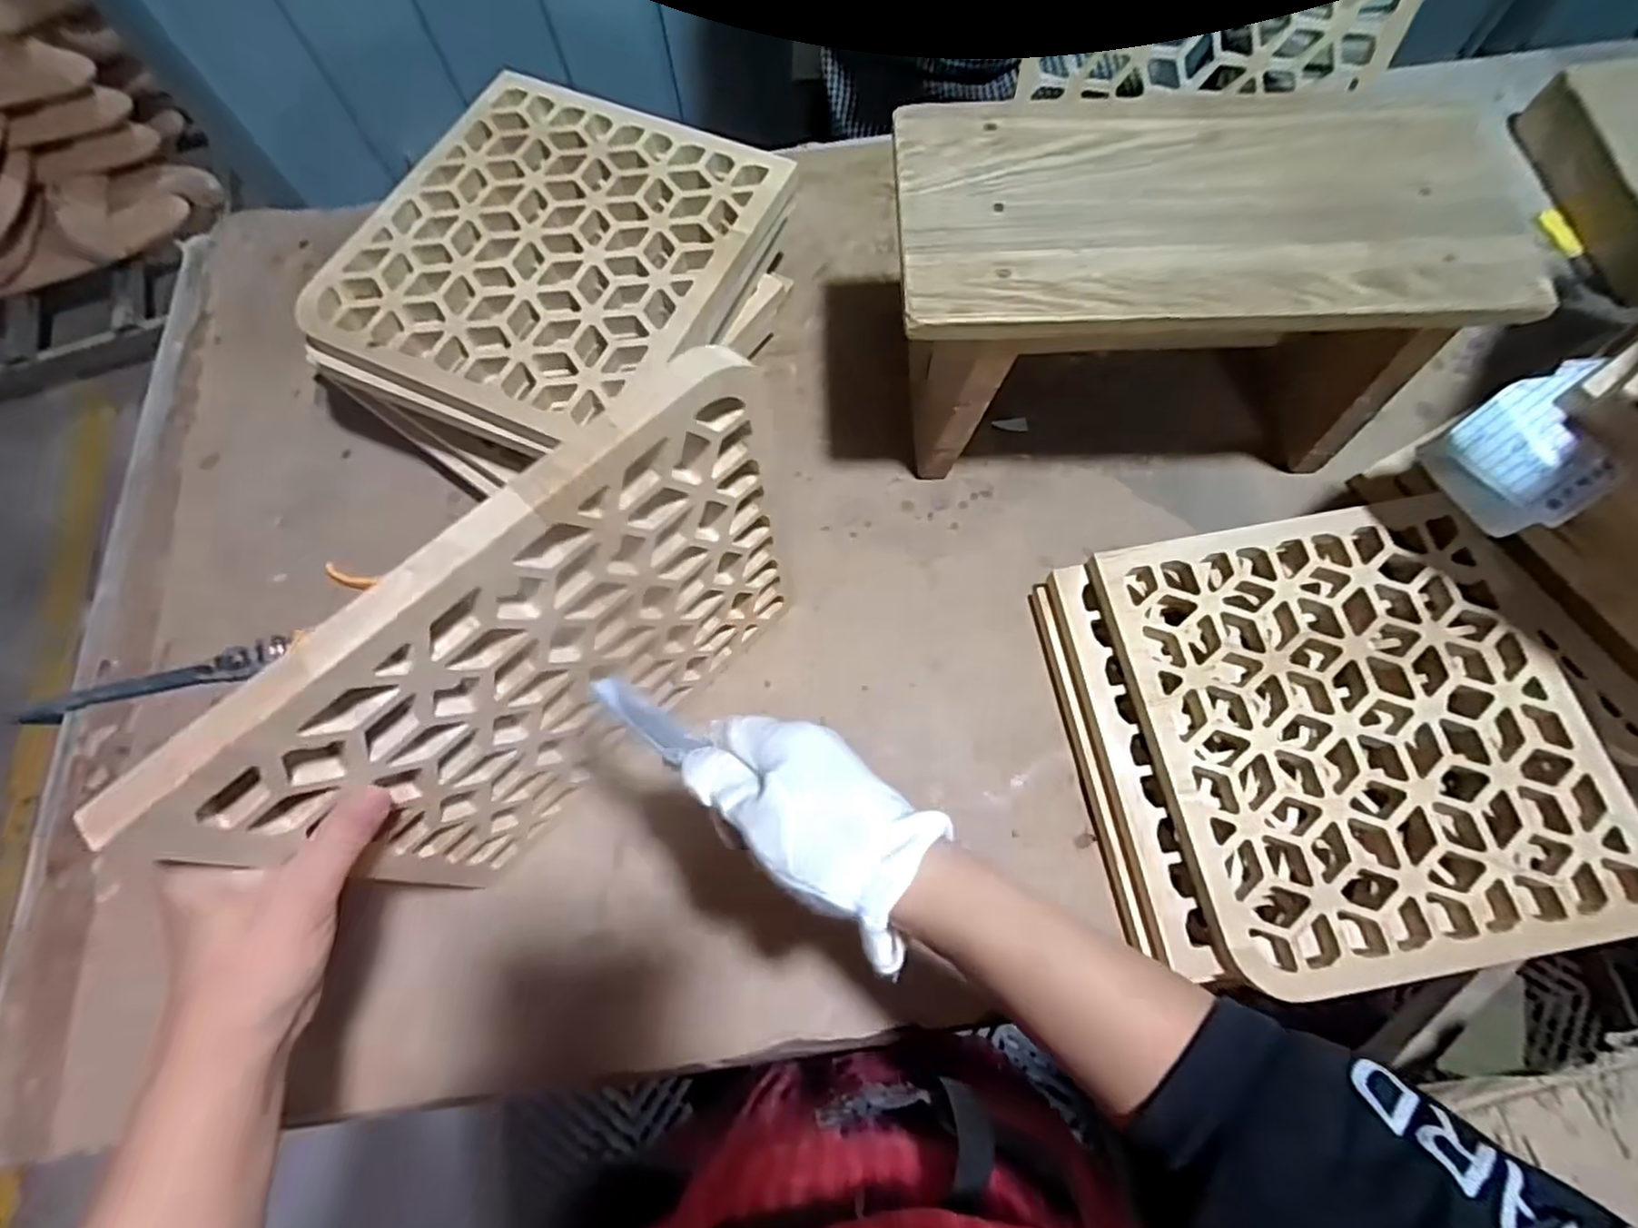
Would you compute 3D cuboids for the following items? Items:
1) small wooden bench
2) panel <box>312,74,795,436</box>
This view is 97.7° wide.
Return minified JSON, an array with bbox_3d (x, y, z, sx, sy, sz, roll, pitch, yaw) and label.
[{"bbox_3d":[0.244,-0.223,0.532,0.375,0.197,0.203,-1,71,2],"label":"small wooden bench"},{"bbox_3d":[-0.203,-0.282,0.547,0.273,0.018,0.291,23,73,10],"label":"panel"}]

